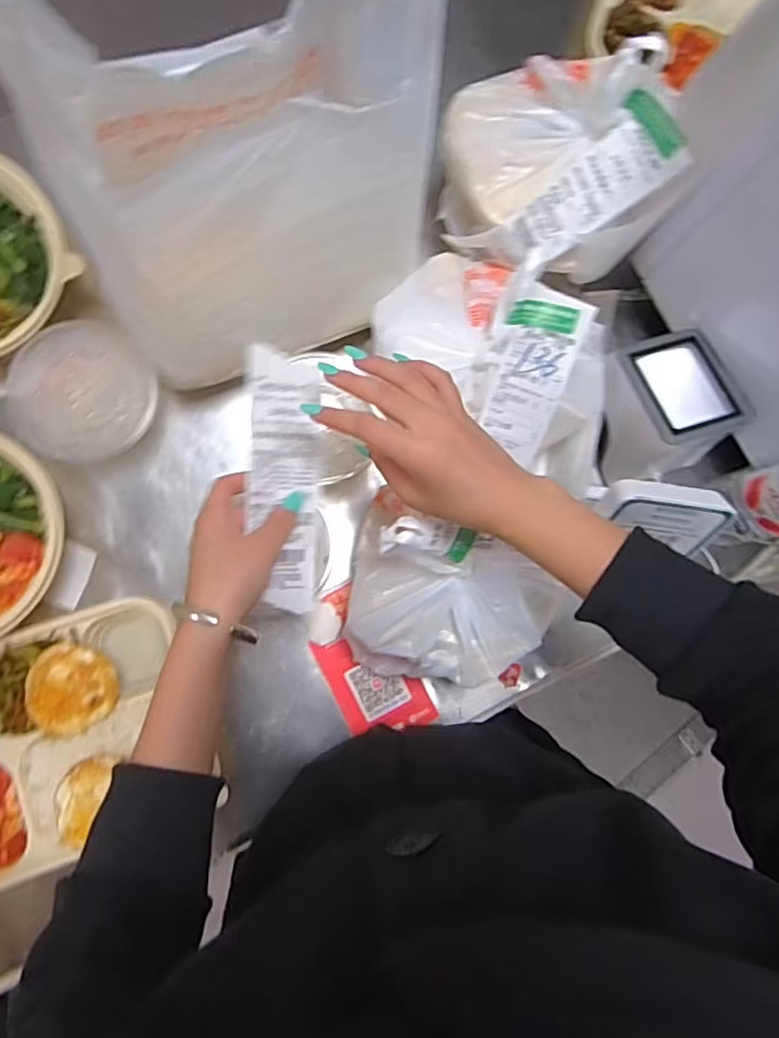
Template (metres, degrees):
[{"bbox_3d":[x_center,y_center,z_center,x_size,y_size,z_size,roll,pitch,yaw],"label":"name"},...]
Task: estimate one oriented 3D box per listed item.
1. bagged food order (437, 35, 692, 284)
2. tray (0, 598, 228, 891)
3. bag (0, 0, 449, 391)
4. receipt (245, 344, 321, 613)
[{"bbox_3d":[0.131,-0.292,0.517,0.150,0.148,0.165,-25,89,-8],"label":"bagged food order"},{"bbox_3d":[-0.284,0.187,0.533,0.243,0.064,0.190,-19,88,-8],"label":"tray"},{"bbox_3d":[-0.086,-0.228,0.413,0.257,0.281,0.170,-37,91,-8],"label":"bag"},{"bbox_3d":[-0.076,-0.028,0.468,0.054,0.030,0.184,-4,92,-7],"label":"receipt"}]

